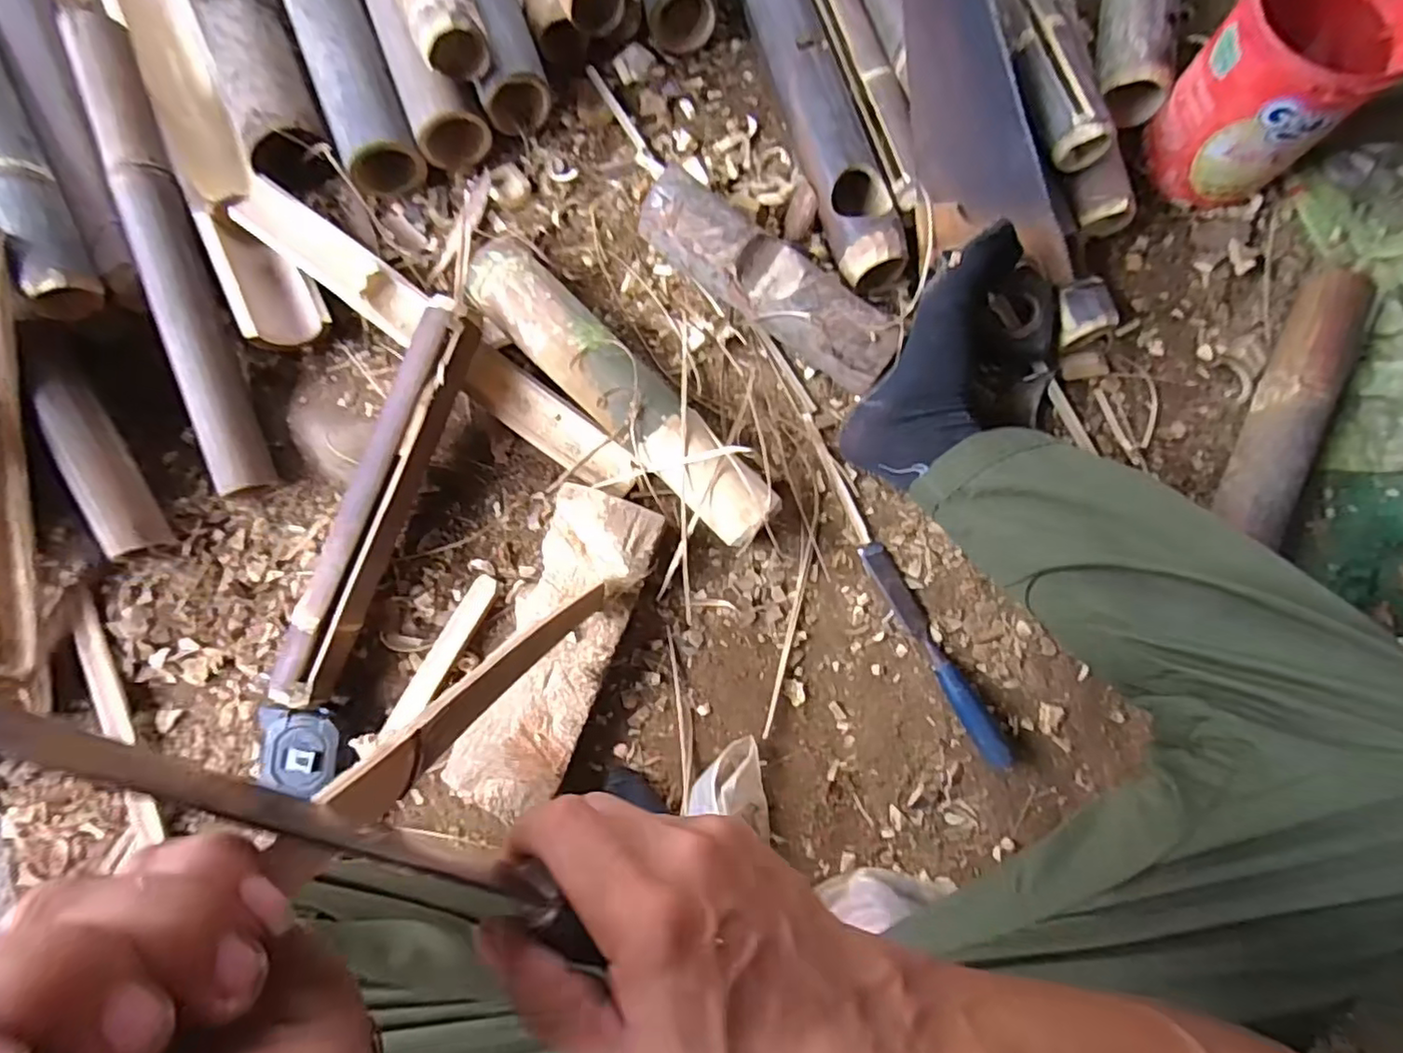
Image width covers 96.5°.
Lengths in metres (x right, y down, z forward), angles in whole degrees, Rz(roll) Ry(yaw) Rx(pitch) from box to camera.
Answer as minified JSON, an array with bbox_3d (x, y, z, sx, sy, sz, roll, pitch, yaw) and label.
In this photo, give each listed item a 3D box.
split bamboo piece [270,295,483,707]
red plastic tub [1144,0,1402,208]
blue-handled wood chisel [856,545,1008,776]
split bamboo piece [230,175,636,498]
[{"bbox_3d":[-0.298,-0.021,0.570,0.057,0.042,0.383,22,83,3],"label":"split bamboo piece"},{"bbox_3d":[0.514,-0.402,0.567,0.137,0.143,0.132,0,84,1],"label":"red plastic tub"},{"bbox_3d":[0.221,0.116,0.588,0.023,0.031,0.228,-29,85,-2],"label":"blue-handled wood chisel"},{"bbox_3d":[-0.258,-0.184,0.623,0.467,0.041,0.050,37,86,4],"label":"split bamboo piece"}]

